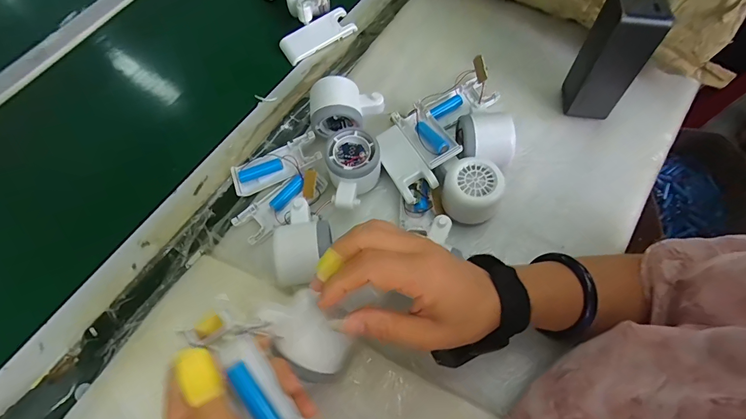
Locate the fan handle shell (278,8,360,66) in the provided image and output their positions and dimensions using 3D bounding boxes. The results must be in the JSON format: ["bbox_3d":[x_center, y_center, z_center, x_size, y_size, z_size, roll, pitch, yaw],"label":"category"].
[{"bbox_3d":[-0.075,-0.239,0.525,0.102,0.014,0.039,-33,68,-12],"label":"fan handle shell"}]

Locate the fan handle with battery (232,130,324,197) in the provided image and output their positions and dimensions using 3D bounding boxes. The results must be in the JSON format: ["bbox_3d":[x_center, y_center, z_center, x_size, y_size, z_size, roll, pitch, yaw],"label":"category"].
[{"bbox_3d":[-0.111,-0.052,0.441,0.102,0.027,0.039,-18,66,-6],"label":"fan handle with battery"}]

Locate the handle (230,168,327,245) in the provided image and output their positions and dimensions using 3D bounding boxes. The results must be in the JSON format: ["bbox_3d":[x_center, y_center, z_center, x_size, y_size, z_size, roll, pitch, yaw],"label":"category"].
[{"bbox_3d":[-0.099,-0.009,0.419,0.103,0.021,0.045,-36,69,-13],"label":"handle"}]

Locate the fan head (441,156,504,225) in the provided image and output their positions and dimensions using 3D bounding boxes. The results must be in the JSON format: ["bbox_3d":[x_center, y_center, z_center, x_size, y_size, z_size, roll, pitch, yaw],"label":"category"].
[{"bbox_3d":[0.100,-0.020,0.404,0.062,0.049,0.061,10,66,7],"label":"fan head"}]

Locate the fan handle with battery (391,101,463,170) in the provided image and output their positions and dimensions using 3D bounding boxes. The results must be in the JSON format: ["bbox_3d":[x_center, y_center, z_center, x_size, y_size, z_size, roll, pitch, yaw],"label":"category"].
[{"bbox_3d":[0.057,-0.086,0.429,0.038,0.015,0.097,-24,52,-9],"label":"fan handle with battery"}]

